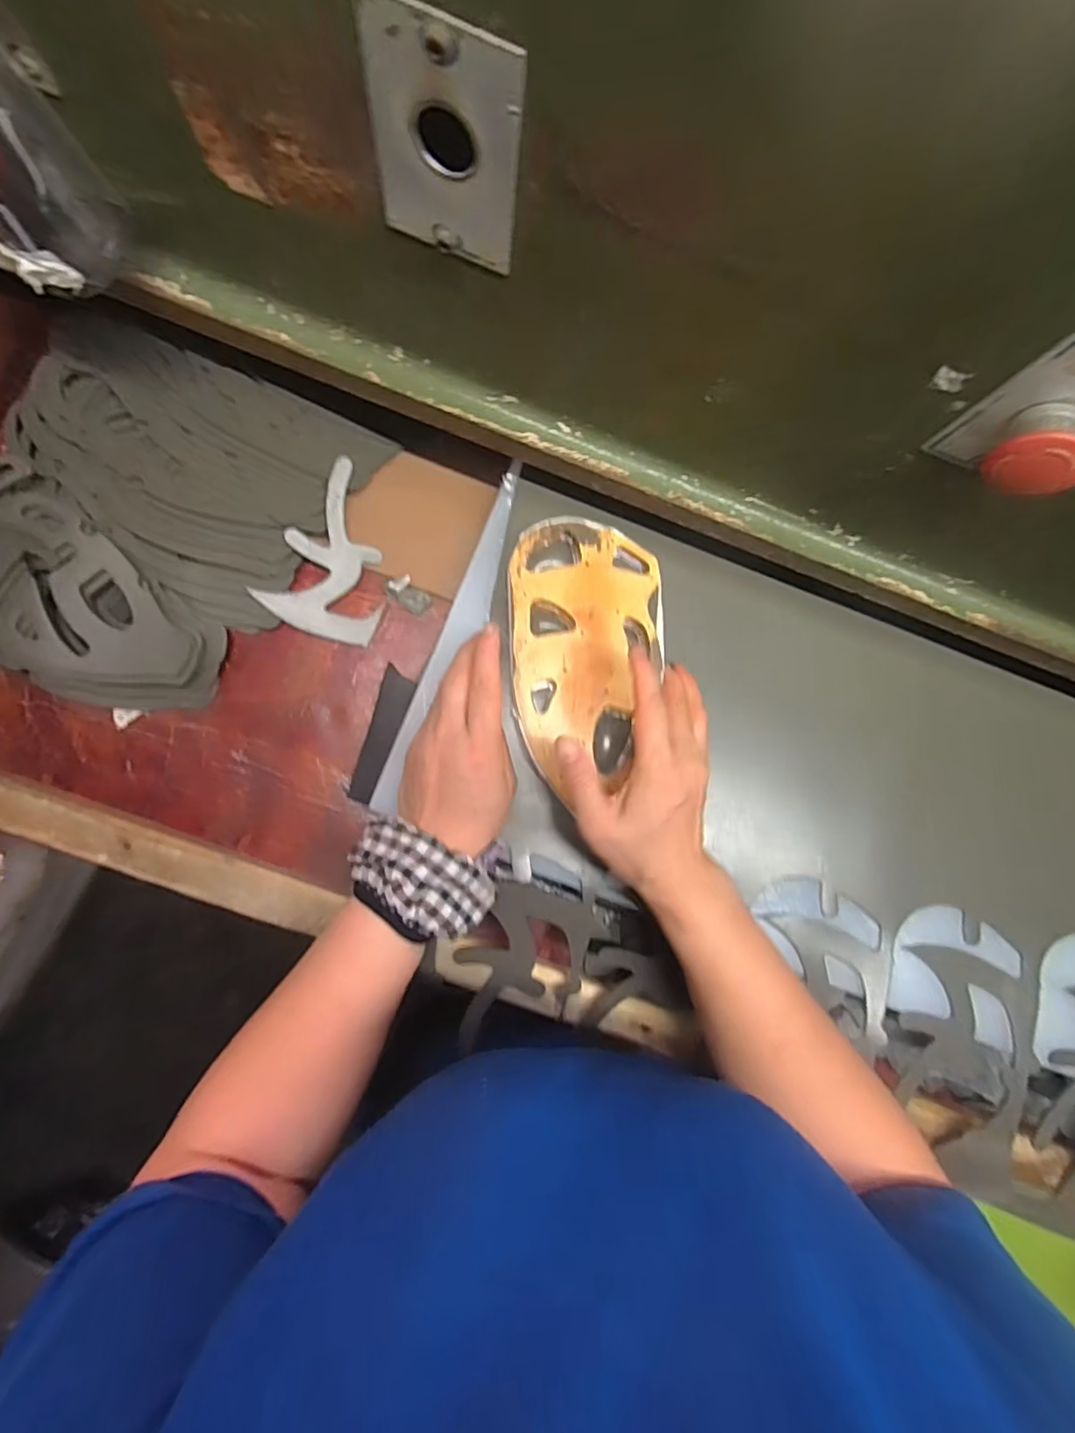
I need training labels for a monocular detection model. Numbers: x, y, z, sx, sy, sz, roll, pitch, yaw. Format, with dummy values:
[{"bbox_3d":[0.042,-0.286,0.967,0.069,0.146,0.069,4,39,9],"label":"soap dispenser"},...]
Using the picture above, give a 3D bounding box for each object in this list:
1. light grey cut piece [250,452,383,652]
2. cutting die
[{"bbox_3d":[-0.145,-0.117,0.453,0.086,0.007,0.121,33,86,-18],"label":"light grey cut piece"},{"bbox_3d":[0.035,-0.043,0.408,0.104,0.016,0.180,-2,83,-5],"label":"cutting die"}]

